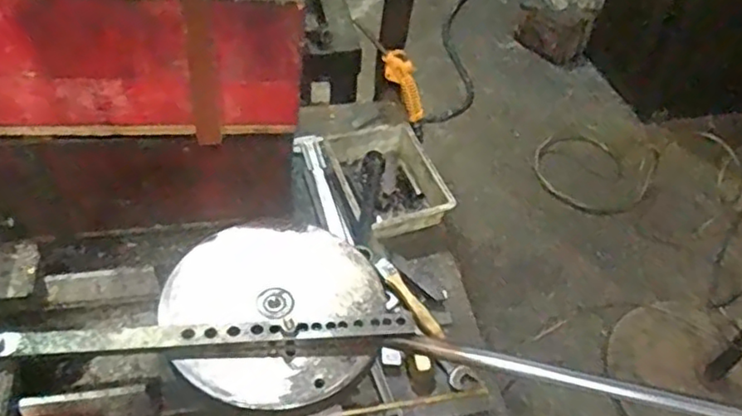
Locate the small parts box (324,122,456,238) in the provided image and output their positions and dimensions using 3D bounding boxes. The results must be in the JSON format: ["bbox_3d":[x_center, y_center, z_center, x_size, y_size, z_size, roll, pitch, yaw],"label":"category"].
[{"bbox_3d":[0.019,-0.040,0.856,0.126,0.042,0.188,-10,48,-16],"label":"small parts box"}]

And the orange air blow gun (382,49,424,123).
[{"bbox_3d":[0.055,-0.188,1.002,0.038,0.130,0.027,-8,41,23],"label":"orange air blow gun"}]

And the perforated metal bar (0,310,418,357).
[{"bbox_3d":[-0.131,0.102,0.523,0.335,0.013,0.024,-2,46,-8],"label":"perforated metal bar"}]

